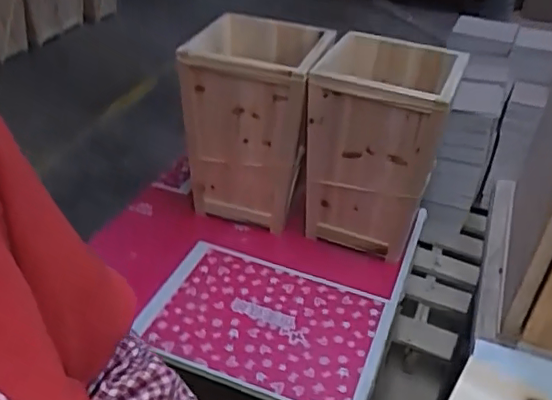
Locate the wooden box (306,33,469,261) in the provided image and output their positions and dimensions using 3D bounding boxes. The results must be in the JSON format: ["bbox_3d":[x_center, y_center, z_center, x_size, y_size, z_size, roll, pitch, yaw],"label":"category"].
[{"bbox_3d":[0.193,-0.085,1.113,0.236,0.407,0.189,20,39,21],"label":"wooden box"}]

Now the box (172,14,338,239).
[{"bbox_3d":[-0.046,-0.147,1.190,0.238,0.393,0.214,13,37,13],"label":"box"}]

